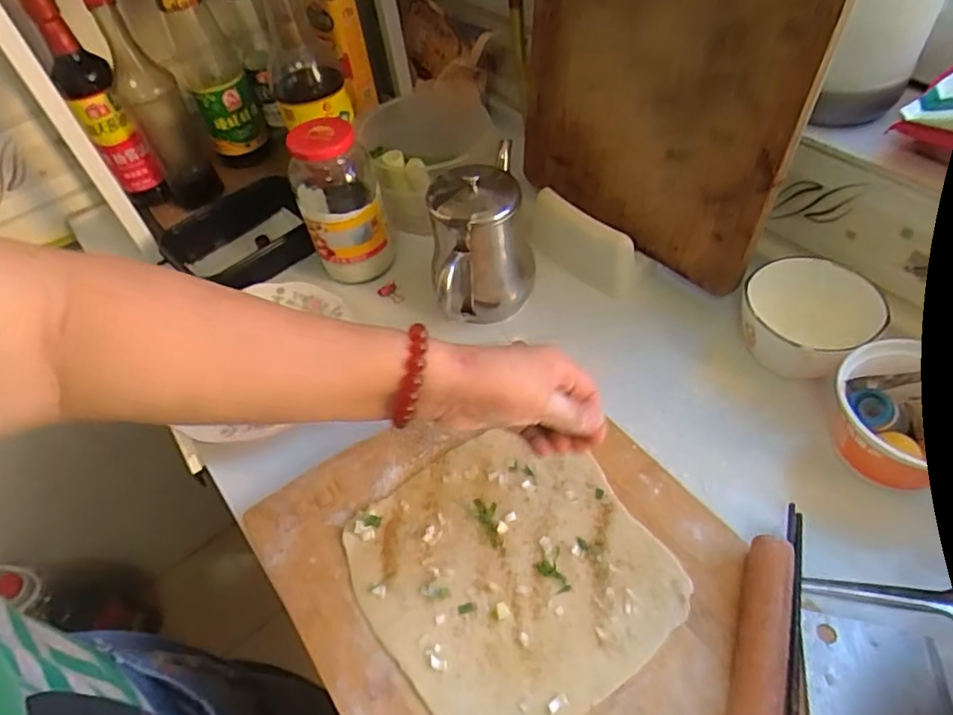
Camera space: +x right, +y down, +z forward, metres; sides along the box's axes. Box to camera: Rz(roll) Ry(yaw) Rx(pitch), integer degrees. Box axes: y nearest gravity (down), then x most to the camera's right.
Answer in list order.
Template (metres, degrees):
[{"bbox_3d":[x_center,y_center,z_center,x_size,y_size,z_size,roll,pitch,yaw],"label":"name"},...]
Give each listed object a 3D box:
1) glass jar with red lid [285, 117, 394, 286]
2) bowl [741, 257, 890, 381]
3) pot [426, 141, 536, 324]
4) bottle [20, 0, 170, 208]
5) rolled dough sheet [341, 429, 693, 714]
[{"bbox_3d":[-0.144,-0.163,0.636,0.083,0.160,0.071,-16,50,-6],"label":"glass jar with red lid"},{"bbox_3d":[0.289,-0.033,0.531,0.114,0.058,0.105,-4,50,4],"label":"bowl"},{"bbox_3d":[0.008,-0.103,0.581,0.100,0.123,0.118,-8,50,1],"label":"pot"},{"bbox_3d":[-0.423,-0.280,0.678,0.057,0.224,0.057,-32,54,-18],"label":"bottle"},{"bbox_3d":[0.022,0.154,0.444,0.198,0.009,0.204,-28,54,-16],"label":"rolled dough sheet"}]

